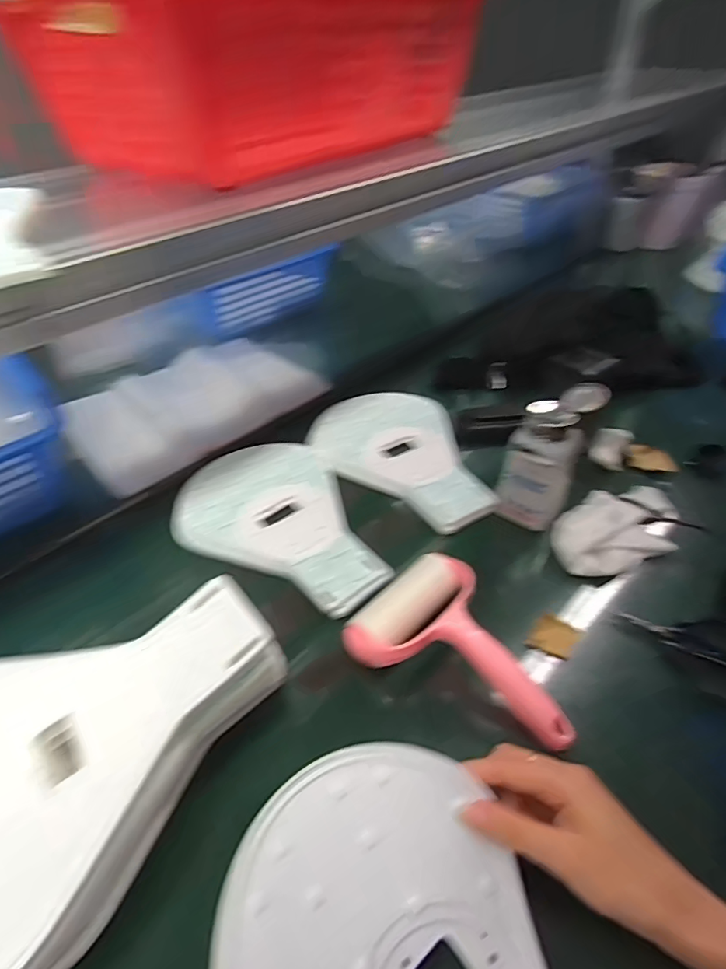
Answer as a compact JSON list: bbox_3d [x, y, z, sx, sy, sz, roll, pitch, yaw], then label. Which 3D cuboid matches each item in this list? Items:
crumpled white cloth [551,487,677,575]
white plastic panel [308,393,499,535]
[{"bbox_3d":[0.248,0.039,0.502,0.133,0.023,0.091,-17,45,-15],"label":"crumpled white cloth"},{"bbox_3d":[0.057,-0.041,0.606,0.158,0.012,0.254,-30,49,-26],"label":"white plastic panel"}]

